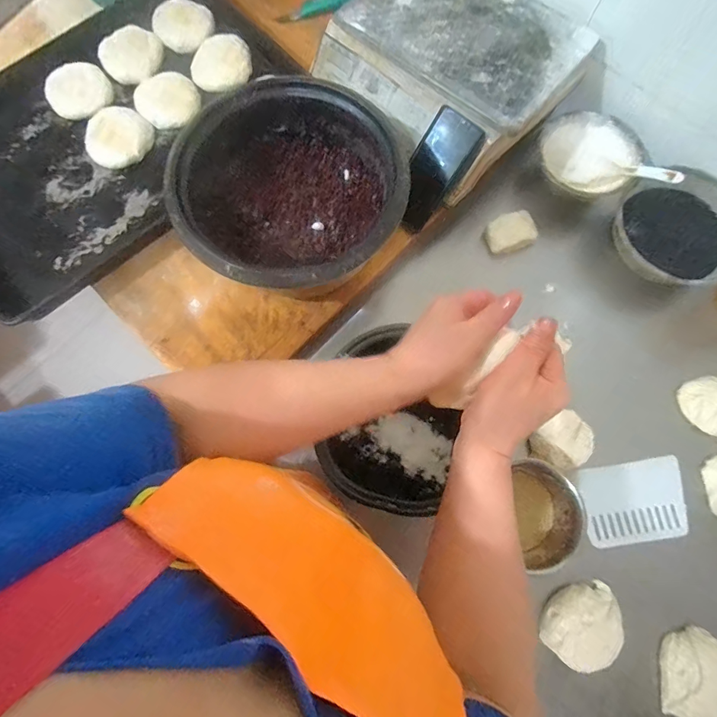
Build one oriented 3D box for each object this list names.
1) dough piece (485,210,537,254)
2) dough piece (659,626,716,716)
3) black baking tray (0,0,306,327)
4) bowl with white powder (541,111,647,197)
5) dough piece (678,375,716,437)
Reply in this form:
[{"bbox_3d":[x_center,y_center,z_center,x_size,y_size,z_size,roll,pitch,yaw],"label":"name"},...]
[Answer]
[{"bbox_3d":[0.238,-0.197,0.632,0.073,0.025,0.049,-18,76,-4],"label":"dough piece"},{"bbox_3d":[0.414,0.390,0.492,0.075,0.034,0.107,7,76,2],"label":"dough piece"},{"bbox_3d":[-0.401,-0.371,0.658,0.604,0.065,0.429,-41,79,-5],"label":"black baking tray"},{"bbox_3d":[0.358,-0.312,0.629,0.143,0.046,0.132,23,77,6],"label":"bowl with white powder"},{"bbox_3d":[0.495,0.063,0.563,0.078,0.023,0.072,0,76,0],"label":"dough piece"}]

